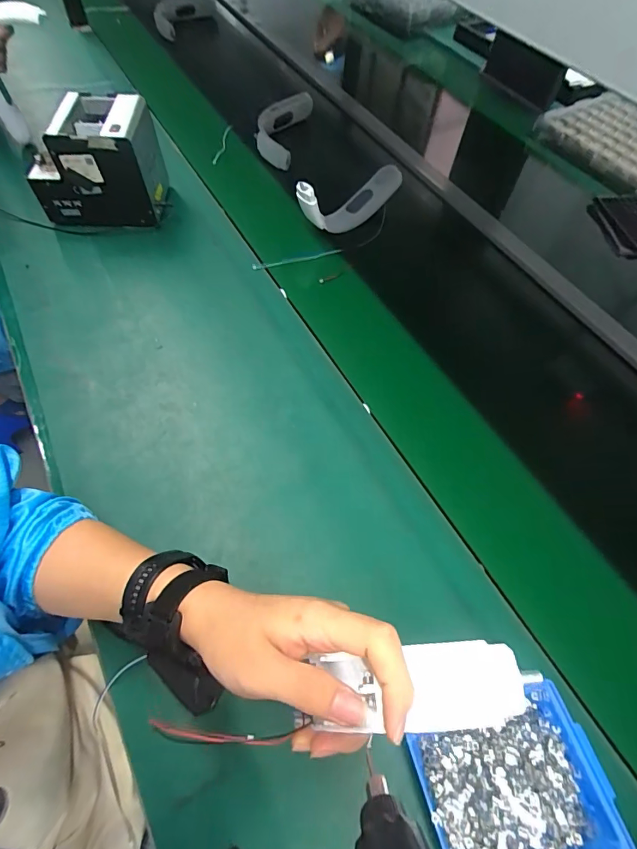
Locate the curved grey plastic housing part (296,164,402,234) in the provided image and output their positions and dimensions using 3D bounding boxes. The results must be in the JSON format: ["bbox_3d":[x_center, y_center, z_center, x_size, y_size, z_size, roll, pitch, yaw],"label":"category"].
[{"bbox_3d":[0.046,-0.382,0.724,0.210,0.110,0.047,-31,67,-35],"label":"curved grey plastic housing part"}]

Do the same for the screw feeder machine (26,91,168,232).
[{"bbox_3d":[-0.356,-0.432,0.678,0.184,0.139,0.144,0,62,-3],"label":"screw feeder machine"}]

